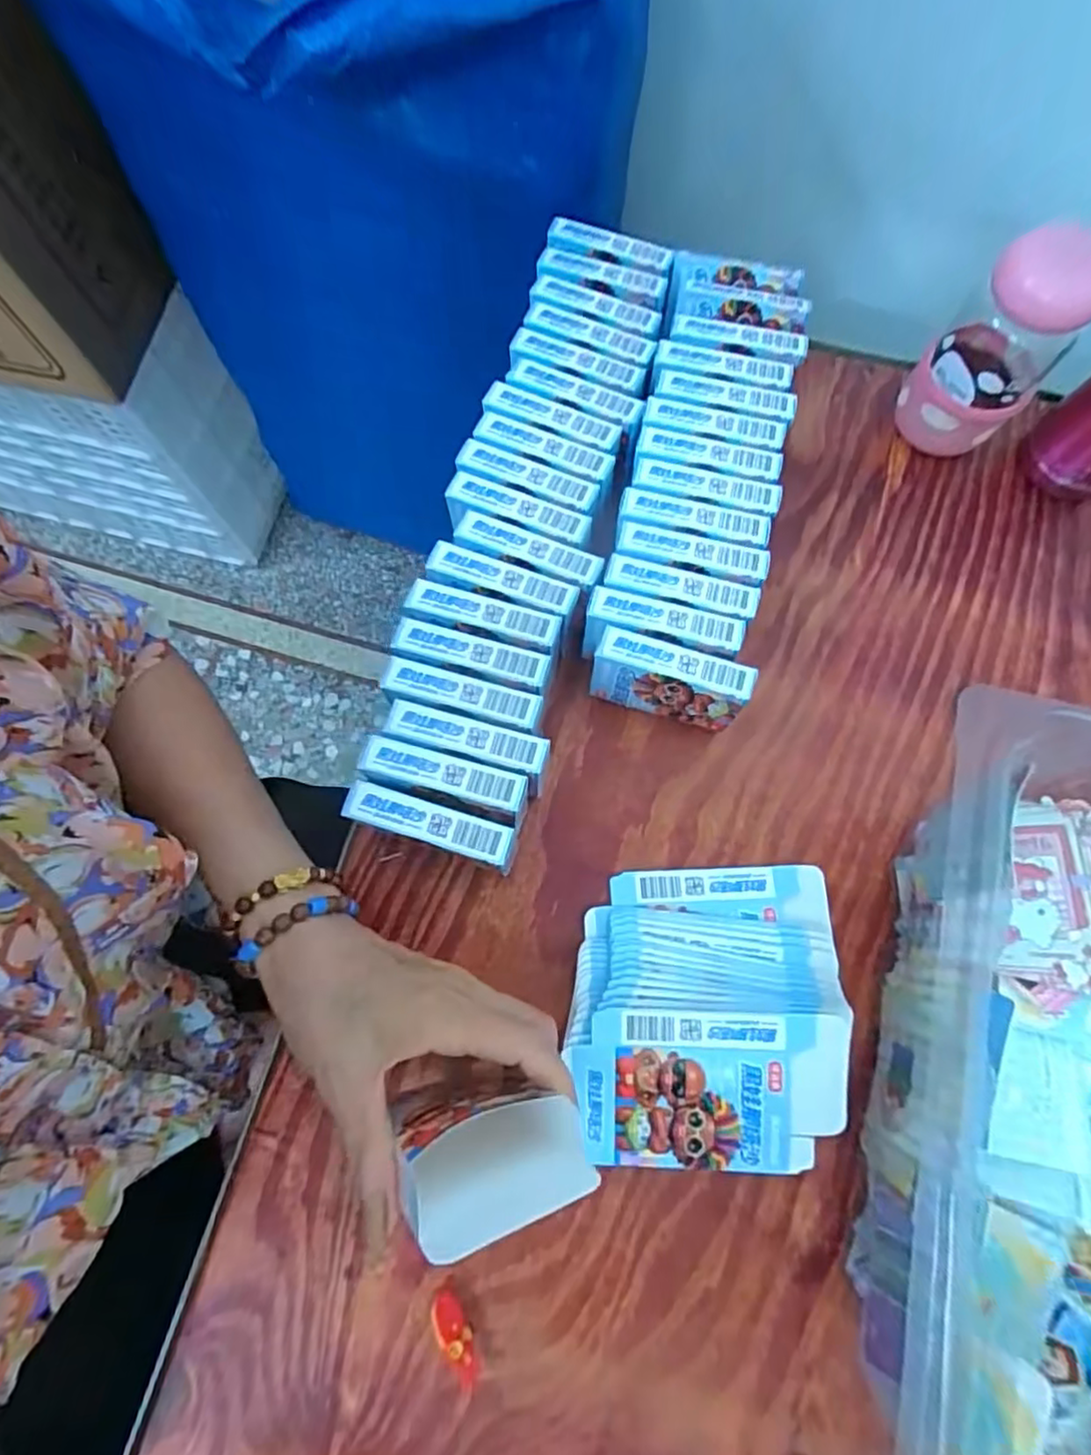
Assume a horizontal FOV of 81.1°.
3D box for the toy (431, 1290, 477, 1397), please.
[{"bbox_3d":[-0.044,0.312,0.322,0.015,0.011,0.045,-26,76,-8],"label":"toy"}]

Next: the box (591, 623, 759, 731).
[{"bbox_3d":[0.075,-0.026,0.396,0.090,0.066,0.025,17,74,4],"label":"box"}]

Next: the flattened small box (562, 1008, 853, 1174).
[{"bbox_3d":[0.088,0.191,0.335,0.142,0.005,0.081,0,91,2],"label":"flattened small box"}]

